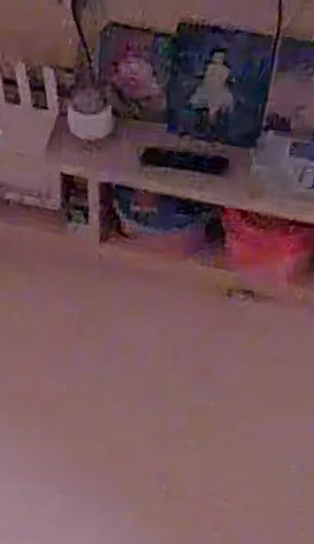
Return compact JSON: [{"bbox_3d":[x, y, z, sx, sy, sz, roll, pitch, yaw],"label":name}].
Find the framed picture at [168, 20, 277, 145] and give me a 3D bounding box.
[{"bbox_3d":[0.118,-0.350,1.427,0.204,0.207,0.018,15,28,24],"label":"framed picture"}]

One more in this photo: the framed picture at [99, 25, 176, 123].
[{"bbox_3d":[-0.044,-0.385,1.489,0.150,0.171,0.009,13,25,14],"label":"framed picture"}]

